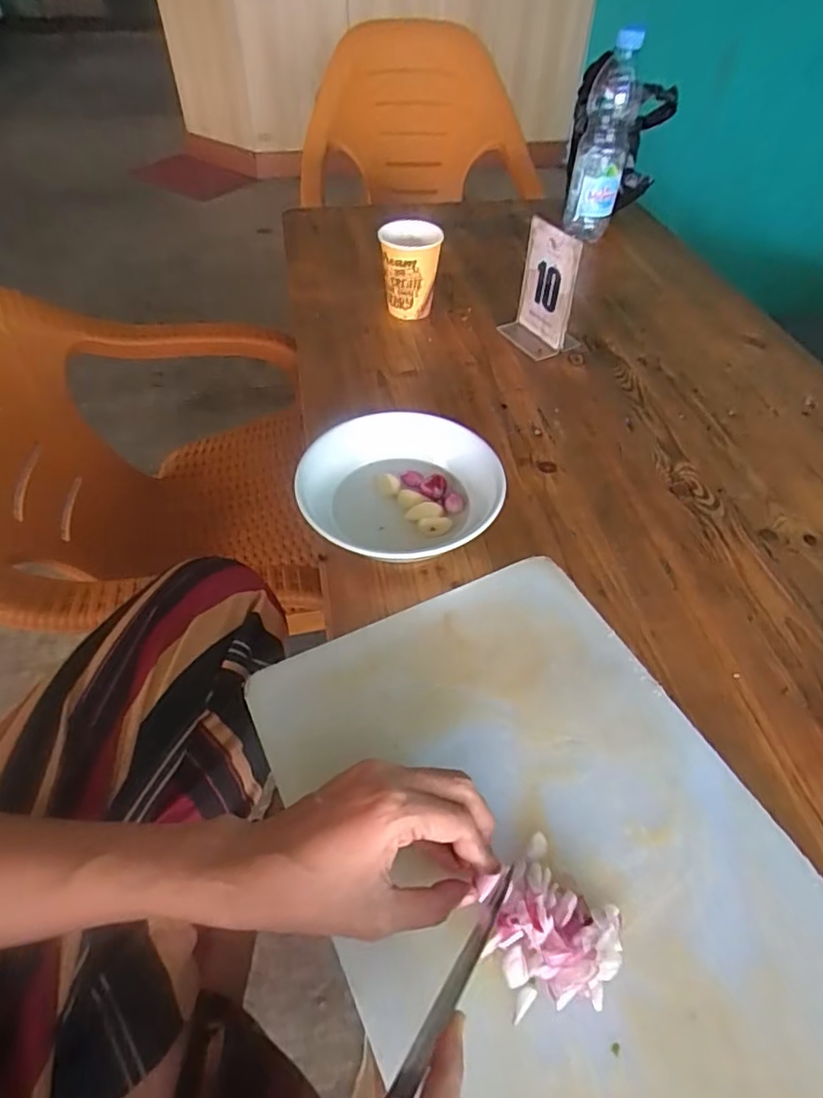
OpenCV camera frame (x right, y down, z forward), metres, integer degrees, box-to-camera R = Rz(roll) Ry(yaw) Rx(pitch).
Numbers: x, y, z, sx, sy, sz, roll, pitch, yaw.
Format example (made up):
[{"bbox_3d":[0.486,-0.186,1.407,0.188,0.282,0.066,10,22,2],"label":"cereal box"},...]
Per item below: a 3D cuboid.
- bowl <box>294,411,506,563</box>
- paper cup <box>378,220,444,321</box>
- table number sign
[{"bbox_3d":[-0.009,-0.037,0.480,0.152,0.060,0.151,0,50,0],"label":"bowl"},{"bbox_3d":[-0.001,-0.320,0.696,0.067,0.091,0.064,3,50,2],"label":"paper cup"},{"bbox_3d":[0.143,-0.280,0.646,0.046,0.119,0.077,-36,59,-27],"label":"table number sign"}]

